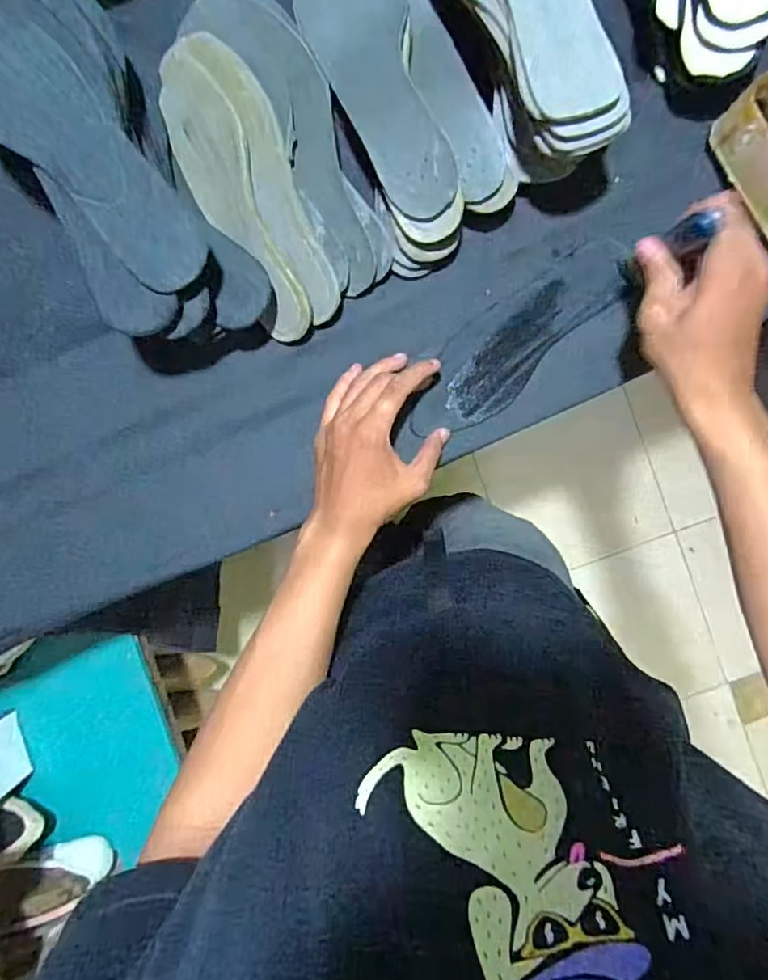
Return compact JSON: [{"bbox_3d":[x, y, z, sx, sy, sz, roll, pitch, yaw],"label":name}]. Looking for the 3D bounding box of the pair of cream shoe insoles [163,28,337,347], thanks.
[{"bbox_3d":[-0.111,-0.241,0.463,0.085,0.051,0.227,-24,91,1],"label":"pair of cream shoe insoles"}]

